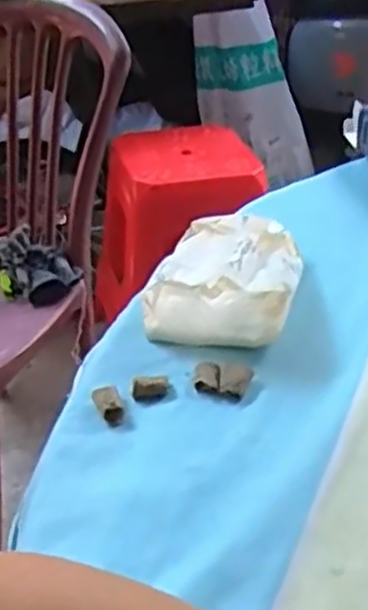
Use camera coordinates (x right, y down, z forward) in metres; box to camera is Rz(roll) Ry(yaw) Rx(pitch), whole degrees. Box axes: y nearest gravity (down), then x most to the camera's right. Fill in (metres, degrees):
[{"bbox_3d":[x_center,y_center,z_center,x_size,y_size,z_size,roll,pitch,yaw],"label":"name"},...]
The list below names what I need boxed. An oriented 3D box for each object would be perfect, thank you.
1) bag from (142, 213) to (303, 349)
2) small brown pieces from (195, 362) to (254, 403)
[{"bbox_3d":[0.033,-0.026,0.589,0.108,0.044,0.150,7,36,10],"label":"bag"},{"bbox_3d":[0.025,0.050,0.515,0.036,0.007,0.029,9,36,14],"label":"small brown pieces"}]

